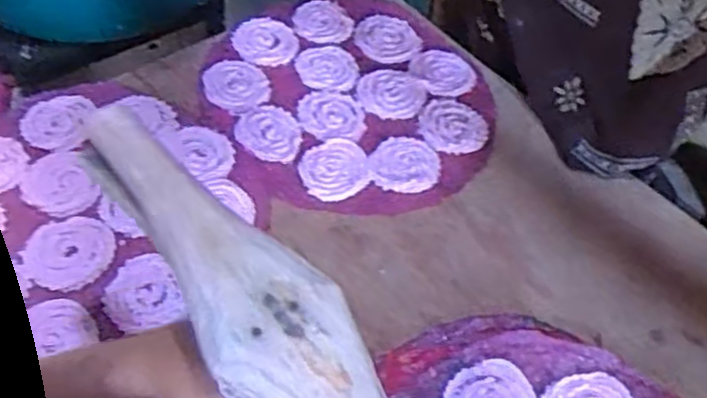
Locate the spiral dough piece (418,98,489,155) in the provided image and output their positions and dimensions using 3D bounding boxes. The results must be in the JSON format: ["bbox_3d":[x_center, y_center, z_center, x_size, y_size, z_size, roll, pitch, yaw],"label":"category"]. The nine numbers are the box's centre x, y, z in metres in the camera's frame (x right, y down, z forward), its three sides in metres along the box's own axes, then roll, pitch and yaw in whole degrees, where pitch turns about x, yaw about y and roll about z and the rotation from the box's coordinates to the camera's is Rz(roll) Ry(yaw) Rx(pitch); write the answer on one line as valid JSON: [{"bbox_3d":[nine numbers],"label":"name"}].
[{"bbox_3d":[0.113,-0.083,0.852,0.075,0.013,0.082,2,49,-3],"label":"spiral dough piece"}]

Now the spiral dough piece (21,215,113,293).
[{"bbox_3d":[-0.261,0.049,0.692,0.074,0.006,0.078,15,50,8],"label":"spiral dough piece"}]

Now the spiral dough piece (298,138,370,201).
[{"bbox_3d":[-0.019,-0.034,0.784,0.070,0.008,0.076,-4,50,-8],"label":"spiral dough piece"}]

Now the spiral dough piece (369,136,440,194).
[{"bbox_3d":[0.056,-0.039,0.803,0.071,0.011,0.079,14,50,8],"label":"spiral dough piece"}]

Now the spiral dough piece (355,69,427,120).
[{"bbox_3d":[0.044,-0.123,0.876,0.080,0.010,0.077,2,49,-3],"label":"spiral dough piece"}]

